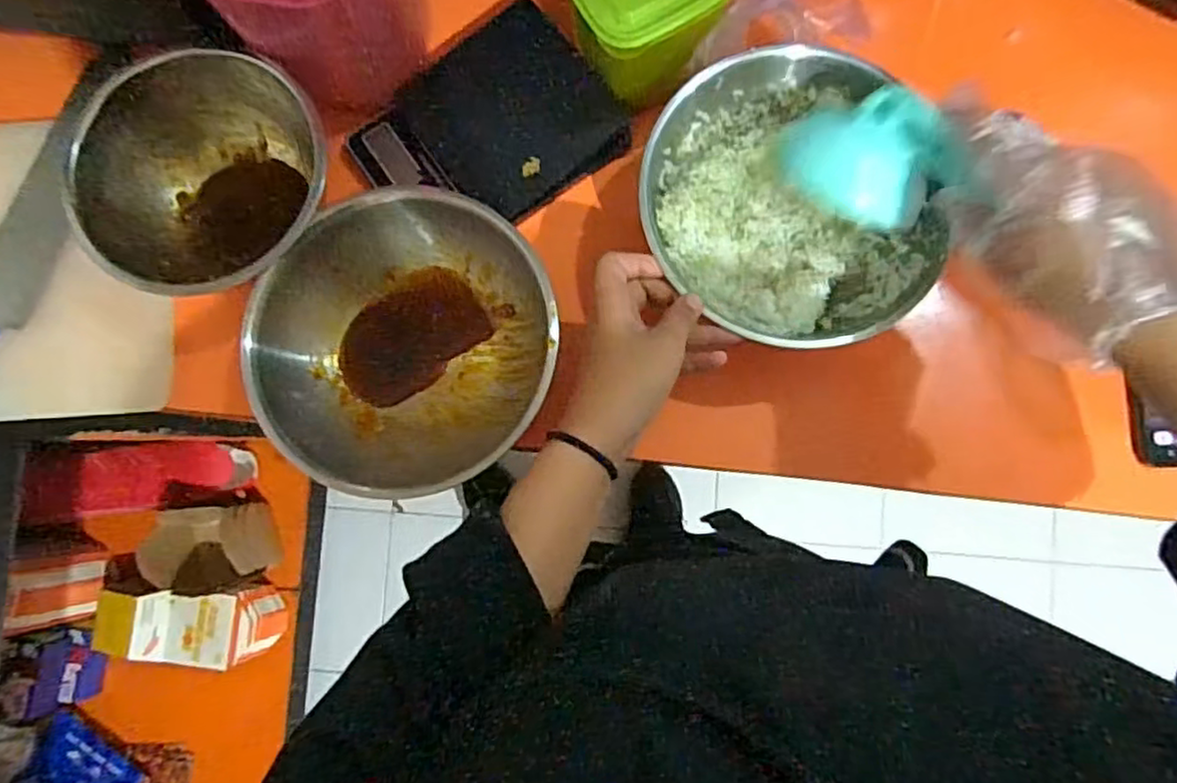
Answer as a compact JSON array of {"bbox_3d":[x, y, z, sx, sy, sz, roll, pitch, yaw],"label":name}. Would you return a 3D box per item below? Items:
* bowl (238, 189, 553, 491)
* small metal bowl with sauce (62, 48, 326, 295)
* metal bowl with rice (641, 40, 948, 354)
[{"bbox_3d":[-0.119,-0.031,0.476,0.191,0.086,0.185,0,86,2],"label":"bowl"},{"bbox_3d":[-0.256,-0.145,0.496,0.163,0.091,0.156,0,86,2],"label":"small metal bowl with sauce"},{"bbox_3d":[0.125,-0.125,0.467,0.174,0.067,0.197,-19,86,1],"label":"metal bowl with rice"}]

